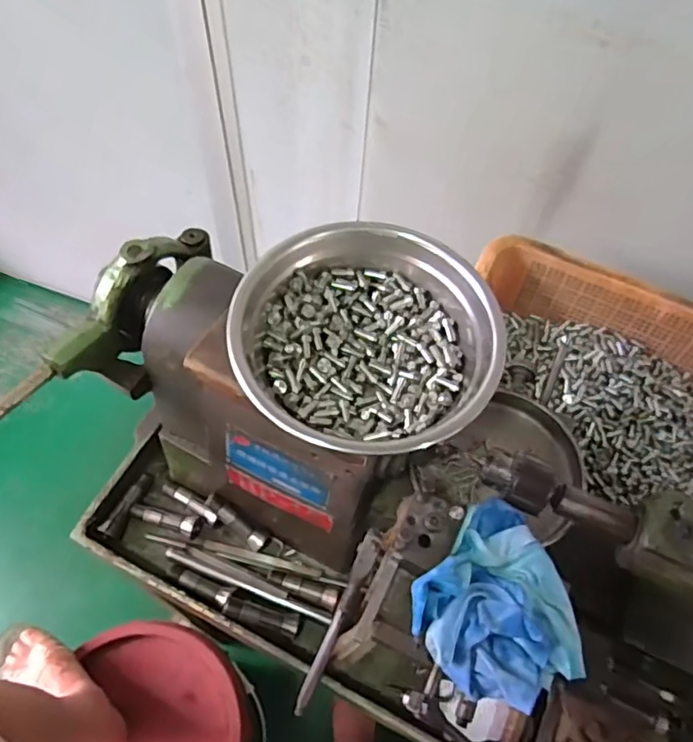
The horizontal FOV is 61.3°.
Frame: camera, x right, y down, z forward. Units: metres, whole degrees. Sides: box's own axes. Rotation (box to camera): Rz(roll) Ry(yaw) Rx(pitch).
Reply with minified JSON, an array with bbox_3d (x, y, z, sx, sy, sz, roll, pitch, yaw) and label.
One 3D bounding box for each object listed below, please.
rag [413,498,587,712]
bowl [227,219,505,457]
[{"bbox_3d":[0.101,0.156,0.391,0.104,0.035,0.118,-22,63,-15],"label":"rag"},{"bbox_3d":[0.011,-0.028,0.393,0.162,0.058,0.176,1,59,-2],"label":"bowl"}]

